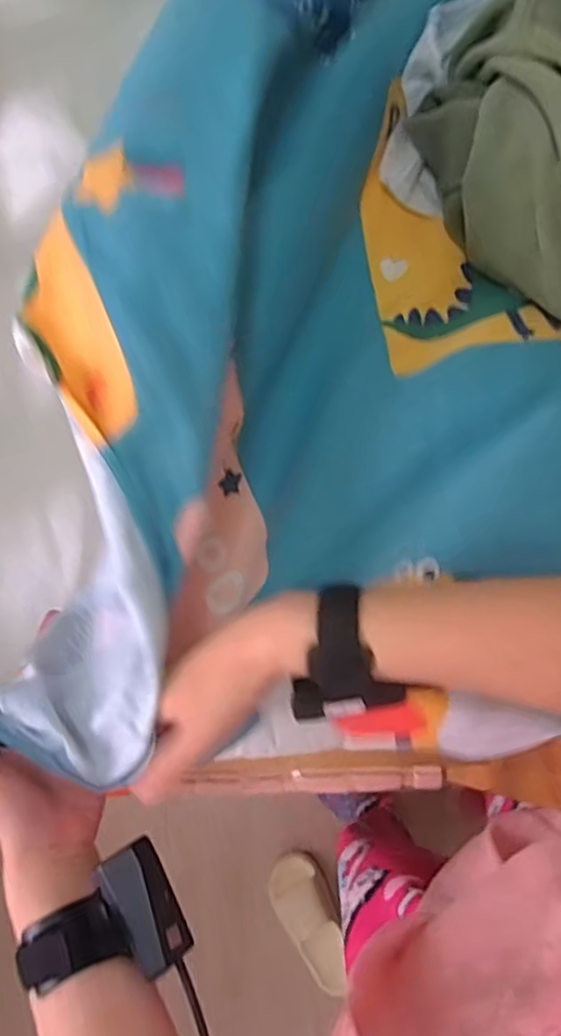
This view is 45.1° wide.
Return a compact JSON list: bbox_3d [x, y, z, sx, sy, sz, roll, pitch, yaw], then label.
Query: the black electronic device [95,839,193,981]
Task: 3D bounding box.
[{"bbox_3d":[-0.077,0.225,0.394,0.029,0.016,0.067,-28,77,-6],"label":"black electronic device"}]

